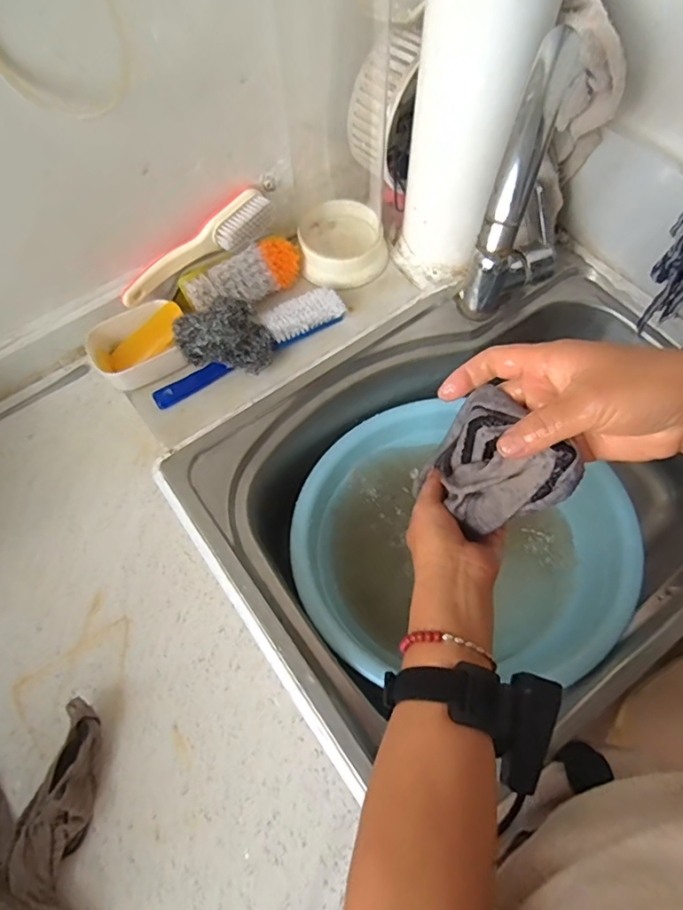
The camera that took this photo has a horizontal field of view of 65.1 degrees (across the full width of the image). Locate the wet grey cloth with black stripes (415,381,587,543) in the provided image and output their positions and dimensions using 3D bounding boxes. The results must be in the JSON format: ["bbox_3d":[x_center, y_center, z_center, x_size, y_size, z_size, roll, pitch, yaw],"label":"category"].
[{"bbox_3d":[0.107,0.010,0.381,0.046,0.124,0.094,-39,70,-14],"label":"wet grey cloth with black stripes"}]

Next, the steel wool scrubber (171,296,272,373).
[{"bbox_3d":[-0.122,-0.126,0.571,0.091,0.063,0.057,6,66,3],"label":"steel wool scrubber"}]

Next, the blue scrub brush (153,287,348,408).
[{"bbox_3d":[-0.099,-0.117,0.589,0.231,0.030,0.038,-33,70,-13],"label":"blue scrub brush"}]

